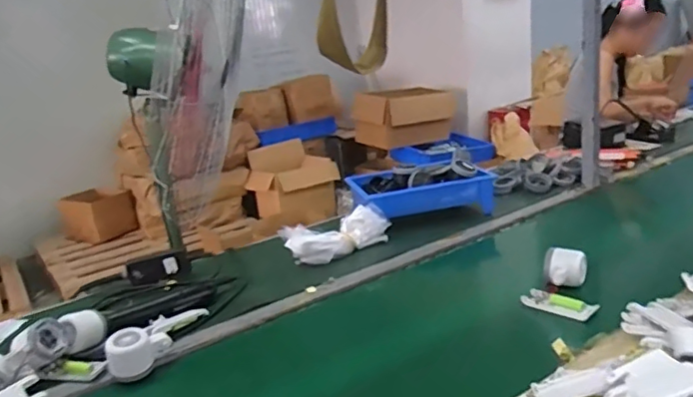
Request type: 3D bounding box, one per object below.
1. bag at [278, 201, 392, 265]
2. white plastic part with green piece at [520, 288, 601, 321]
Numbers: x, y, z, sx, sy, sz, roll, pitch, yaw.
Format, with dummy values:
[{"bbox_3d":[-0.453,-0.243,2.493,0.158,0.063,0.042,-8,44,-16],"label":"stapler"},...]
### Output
[{"bbox_3d":[-0.014,0.074,1.141,0.228,0.074,0.093,-14,18,-25],"label":"bag"},{"bbox_3d":[0.319,0.162,0.854,0.036,0.023,0.106,-20,22,-40],"label":"white plastic part with green piece"}]

